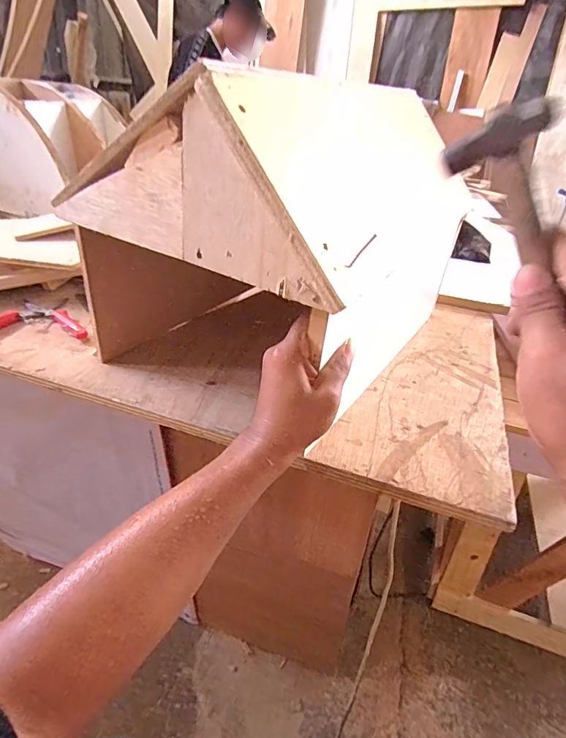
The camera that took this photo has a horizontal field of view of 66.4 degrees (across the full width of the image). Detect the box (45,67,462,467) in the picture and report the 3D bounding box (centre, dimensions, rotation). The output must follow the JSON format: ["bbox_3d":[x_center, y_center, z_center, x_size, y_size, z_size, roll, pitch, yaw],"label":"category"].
[{"bbox_3d":[0.013,-0.168,0.567,0.318,0.305,0.458,19,33,23],"label":"box"}]

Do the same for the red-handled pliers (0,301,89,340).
[{"bbox_3d":[-0.365,-0.074,0.639,0.158,0.014,0.119,-2,31,-11],"label":"red-handled pliers"}]

